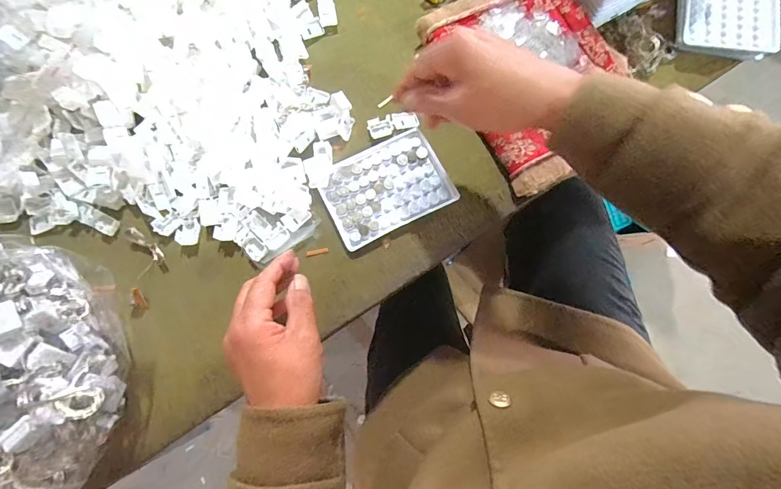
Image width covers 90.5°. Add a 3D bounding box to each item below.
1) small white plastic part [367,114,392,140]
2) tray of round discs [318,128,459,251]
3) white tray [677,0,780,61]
[{"bbox_3d":[-0.011,-0.129,0.427,0.026,0.008,0.021,-18,79,-4],"label":"small white plastic part"},{"bbox_3d":[-0.006,-0.062,0.409,0.127,0.009,0.093,-26,80,-5],"label":"tray of round discs"},{"bbox_3d":[0.376,-0.273,0.430,0.095,0.020,0.134,9,79,1],"label":"white tray"}]

